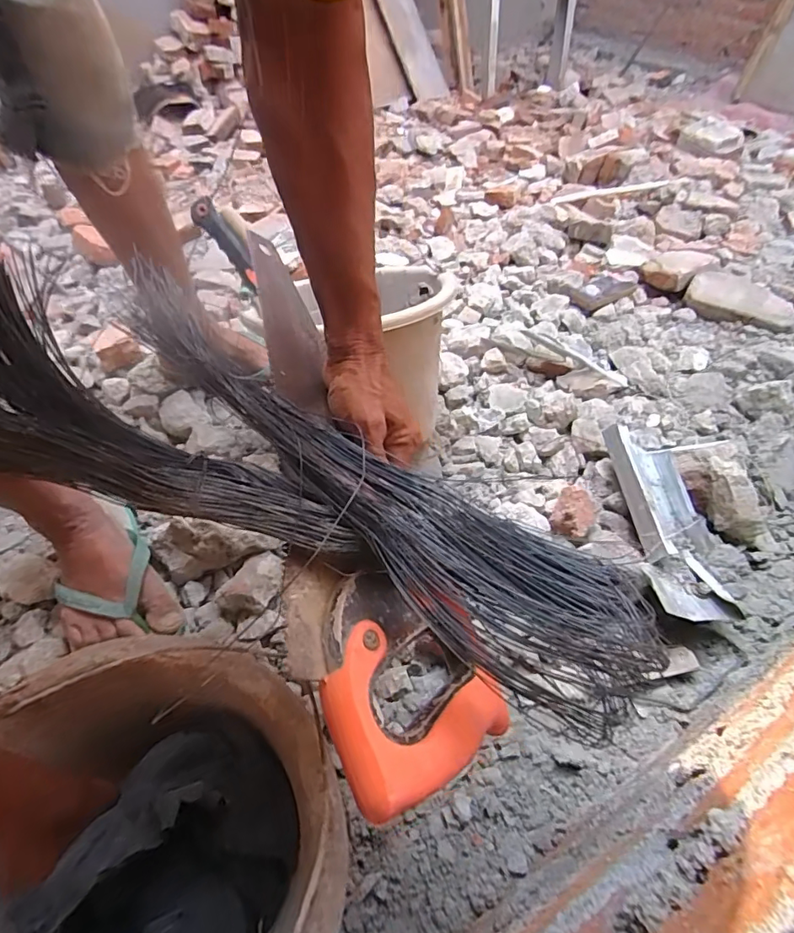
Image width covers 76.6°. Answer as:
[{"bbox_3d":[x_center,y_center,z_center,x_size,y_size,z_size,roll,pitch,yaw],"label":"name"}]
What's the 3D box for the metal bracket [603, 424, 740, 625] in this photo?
[{"bbox_3d":[0.324,0.066,0.620,0.083,0.062,0.262,0,49,-3],"label":"metal bracket"}]

